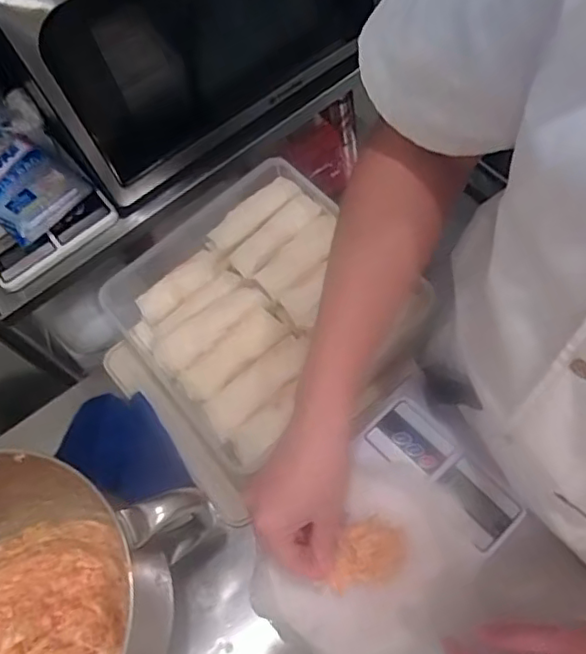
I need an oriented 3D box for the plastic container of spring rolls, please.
[{"bbox_3d":[-0.024,-0.016,0.613,0.252,0.080,0.273,-40,65,-11],"label":"plastic container of spring rolls"}]

